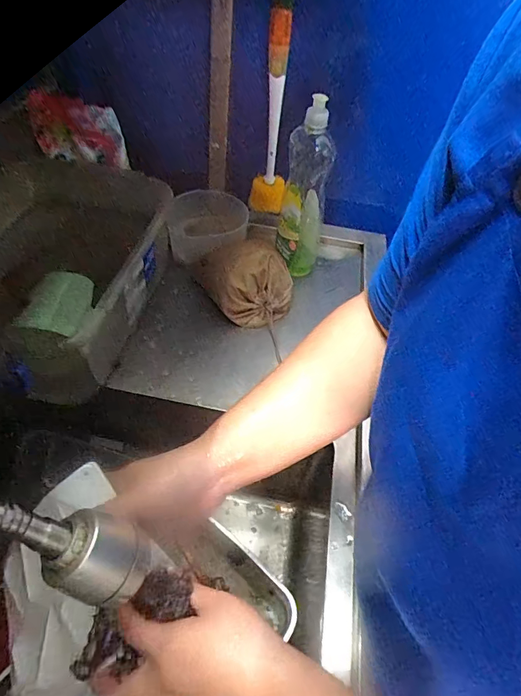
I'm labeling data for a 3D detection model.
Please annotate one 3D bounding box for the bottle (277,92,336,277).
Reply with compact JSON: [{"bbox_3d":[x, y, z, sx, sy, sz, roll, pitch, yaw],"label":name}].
[{"bbox_3d":[0.070,-0.240,0.639,0.072,0.256,0.056,12,49,4],"label":"bottle"}]

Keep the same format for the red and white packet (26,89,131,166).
[{"bbox_3d":[-0.291,-0.347,0.661,0.141,0.113,0.023,3,64,-21],"label":"red and white packet"}]

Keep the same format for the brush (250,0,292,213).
[{"bbox_3d":[0.024,-0.373,0.642,0.055,0.321,0.059,5,49,-2],"label":"brush"}]

